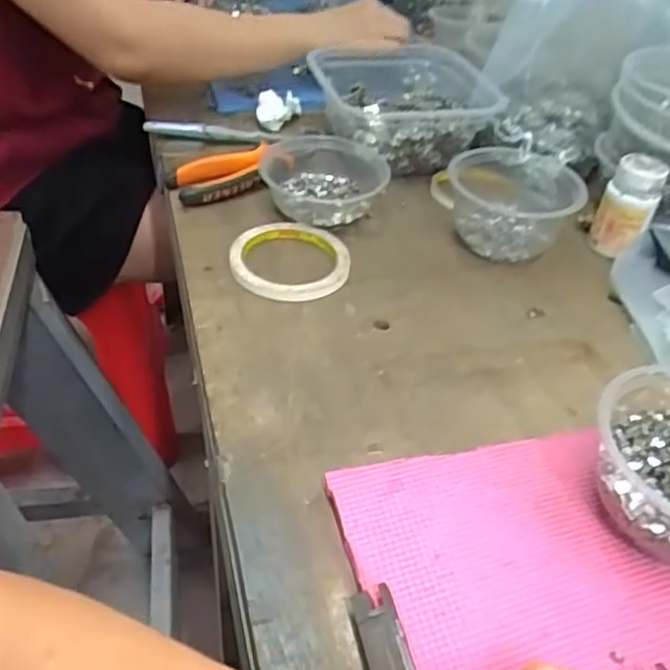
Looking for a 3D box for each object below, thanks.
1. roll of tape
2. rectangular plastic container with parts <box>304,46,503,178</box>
[{"bbox_3d":[-0.037,-0.063,0.571,0.096,0.014,0.096,2,42,-2],"label":"roll of tape"},{"bbox_3d":[0.081,-0.239,0.733,0.179,0.071,0.162,-7,43,-12],"label":"rectangular plastic container with parts"}]

